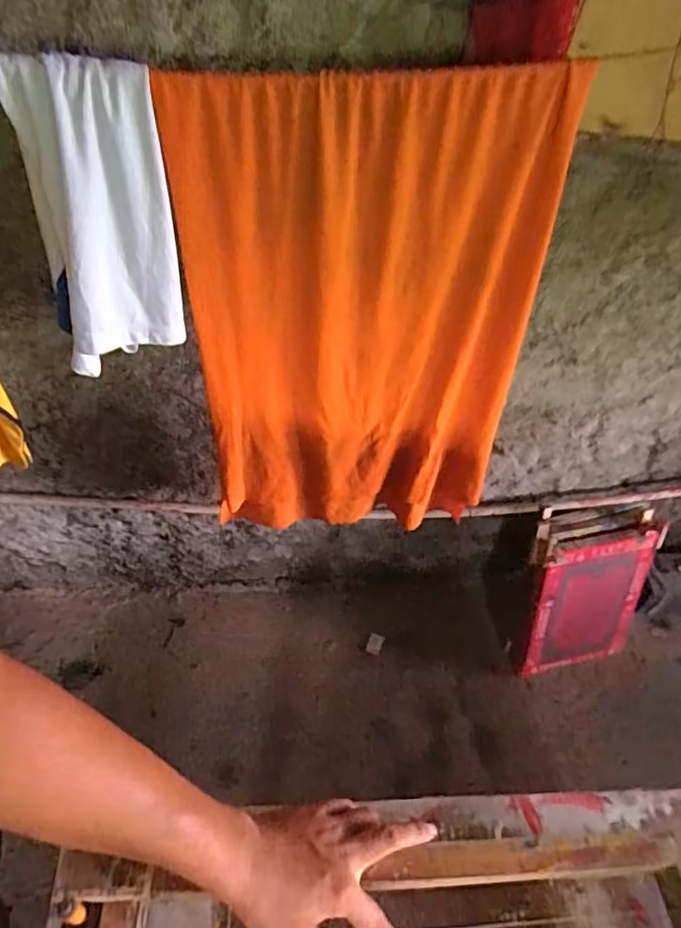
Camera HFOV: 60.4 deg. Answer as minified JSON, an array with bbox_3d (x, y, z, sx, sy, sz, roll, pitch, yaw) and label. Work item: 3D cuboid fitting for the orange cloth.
[{"bbox_3d":[0.026,-0.179,0.927,0.526,0.748,0.123,-3,45,-10],"label":"orange cloth"}]

